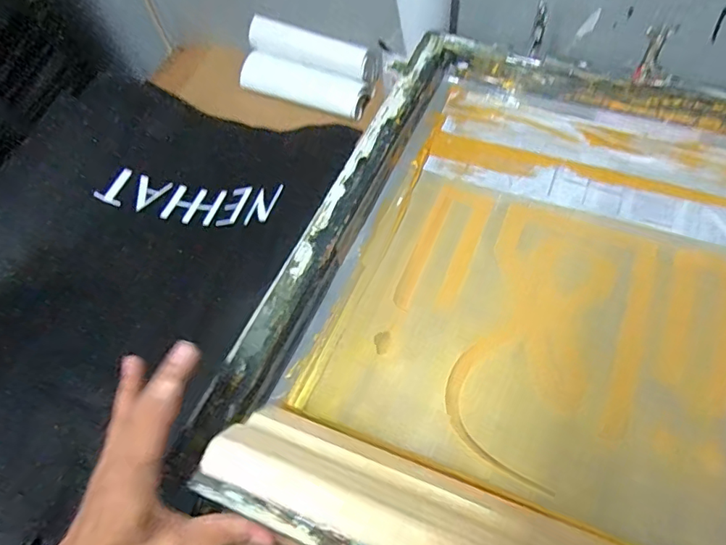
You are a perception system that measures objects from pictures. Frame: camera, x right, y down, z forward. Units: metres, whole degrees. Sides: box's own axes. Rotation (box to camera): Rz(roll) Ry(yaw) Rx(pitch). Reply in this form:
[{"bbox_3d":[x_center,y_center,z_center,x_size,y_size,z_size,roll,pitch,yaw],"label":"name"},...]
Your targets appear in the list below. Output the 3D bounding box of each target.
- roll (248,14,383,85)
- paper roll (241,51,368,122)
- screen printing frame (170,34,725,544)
[{"bbox_3d":[-0.081,-0.406,0.959,0.254,0.052,0.051,4,48,-31],"label":"roll"},{"bbox_3d":[-0.111,-0.348,0.966,0.225,0.061,0.052,7,50,-26],"label":"paper roll"},{"bbox_3d":[0.177,0.009,0.450,0.454,0.055,0.546,18,57,16],"label":"screen printing frame"}]

